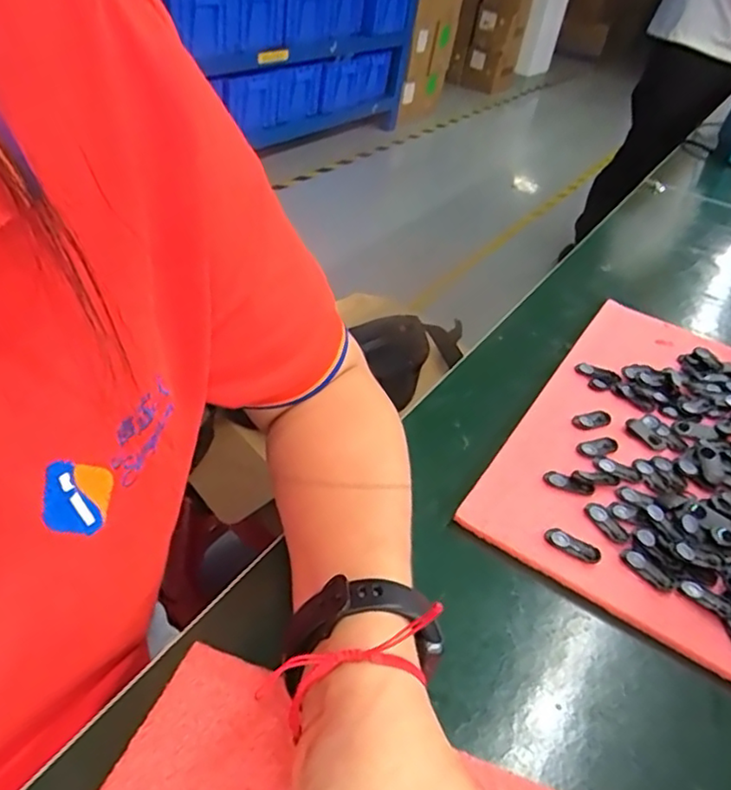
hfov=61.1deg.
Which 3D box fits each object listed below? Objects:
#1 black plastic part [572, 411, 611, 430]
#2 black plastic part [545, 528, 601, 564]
[{"bbox_3d":[0.164,0.019,0.449,0.029,0.004,0.016,-7,42,-19],"label":"black plastic part"},{"bbox_3d":[0.118,0.086,0.355,0.031,0.005,0.012,24,41,17],"label":"black plastic part"}]

